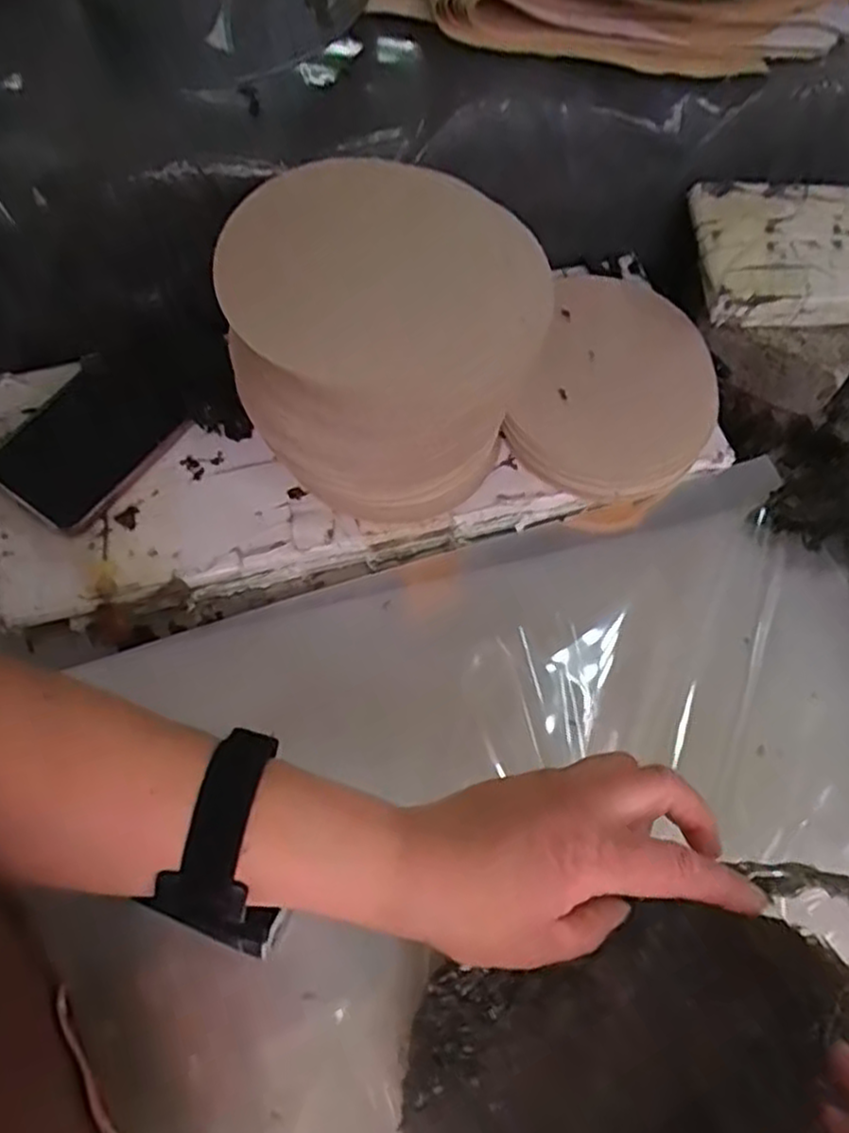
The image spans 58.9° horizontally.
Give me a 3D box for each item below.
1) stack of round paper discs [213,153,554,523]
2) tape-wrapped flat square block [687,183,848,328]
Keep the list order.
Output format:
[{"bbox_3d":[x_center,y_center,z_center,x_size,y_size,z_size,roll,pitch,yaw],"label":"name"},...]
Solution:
[{"bbox_3d":[-0.027,-0.118,0.421,0.148,0.135,0.144,-20,68,-10],"label":"stack of round paper discs"},{"bbox_3d":[0.247,-0.201,0.483,0.144,0.025,0.095,-1,66,-2],"label":"tape-wrapped flat square block"}]

